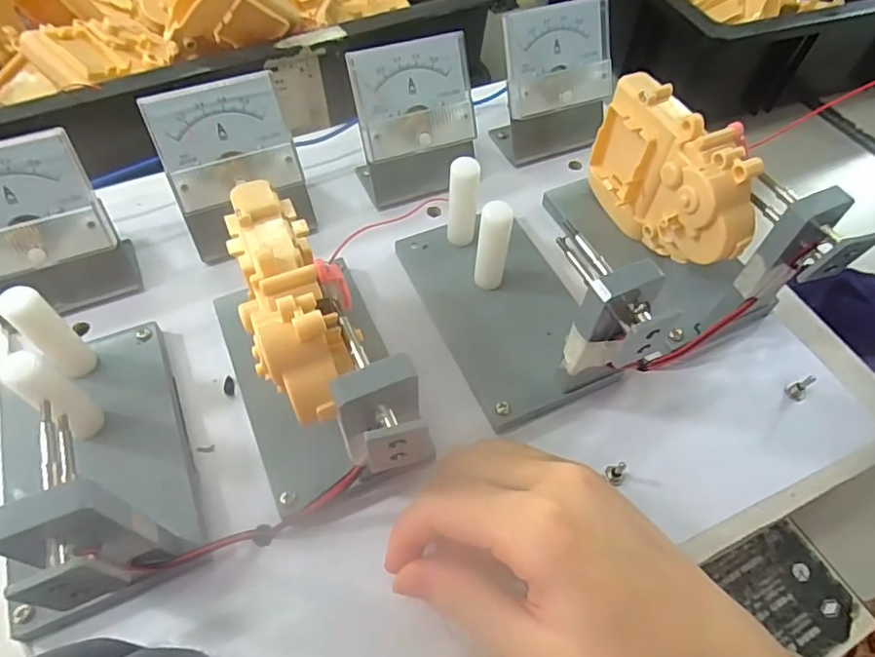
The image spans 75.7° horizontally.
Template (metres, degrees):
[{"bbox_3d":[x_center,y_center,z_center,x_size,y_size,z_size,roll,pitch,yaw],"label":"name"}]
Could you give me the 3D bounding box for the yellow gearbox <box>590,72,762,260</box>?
[{"bbox_3d":[0.114,-0.070,0.279,0.031,0.070,0.094,-12,58,-10],"label":"yellow gearbox"}]

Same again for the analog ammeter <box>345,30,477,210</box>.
[{"bbox_3d":[-0.013,-0.116,0.318,0.066,0.071,0.048,-12,58,-10],"label":"analog ammeter"}]

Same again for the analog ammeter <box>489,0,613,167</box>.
[{"bbox_3d":[0.073,-0.147,0.340,0.068,0.076,0.043,-16,59,-13],"label":"analog ammeter"}]

